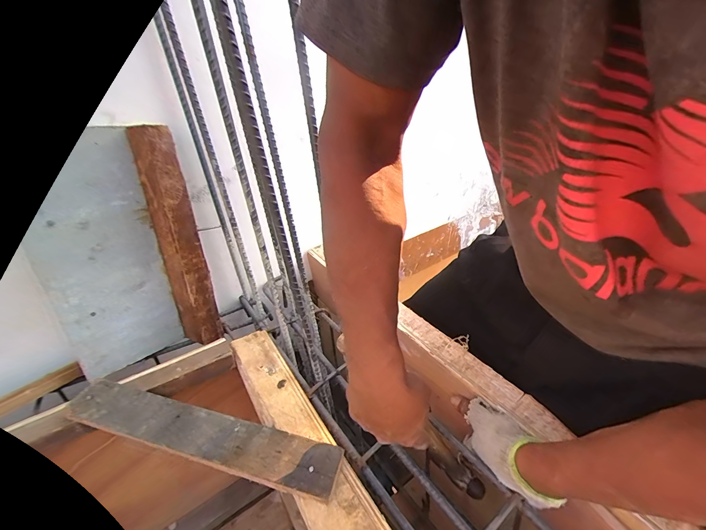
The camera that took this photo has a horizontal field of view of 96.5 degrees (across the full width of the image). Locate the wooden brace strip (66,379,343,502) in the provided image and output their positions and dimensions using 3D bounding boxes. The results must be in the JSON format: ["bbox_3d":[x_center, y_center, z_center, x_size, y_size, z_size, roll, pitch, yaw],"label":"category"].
[{"bbox_3d":[-0.197,0.209,0.398,0.368,0.012,0.062,8,34,13],"label":"wooden brace strip"}]

